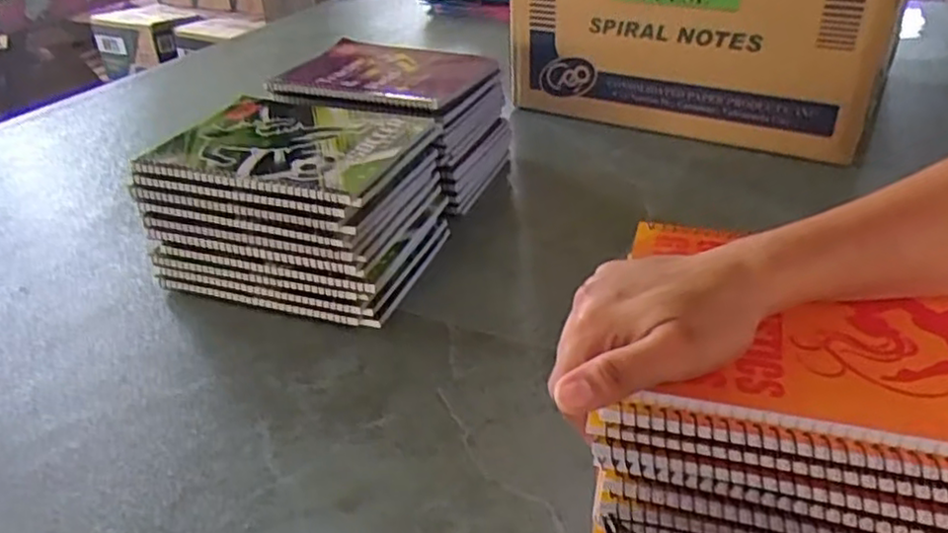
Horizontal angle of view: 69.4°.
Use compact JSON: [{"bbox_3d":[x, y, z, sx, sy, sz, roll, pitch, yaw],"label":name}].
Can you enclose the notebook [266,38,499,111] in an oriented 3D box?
[{"bbox_3d":[-0.091,-0.207,0.726,0.195,0.018,0.166,12,37,21],"label":"notebook"}]

